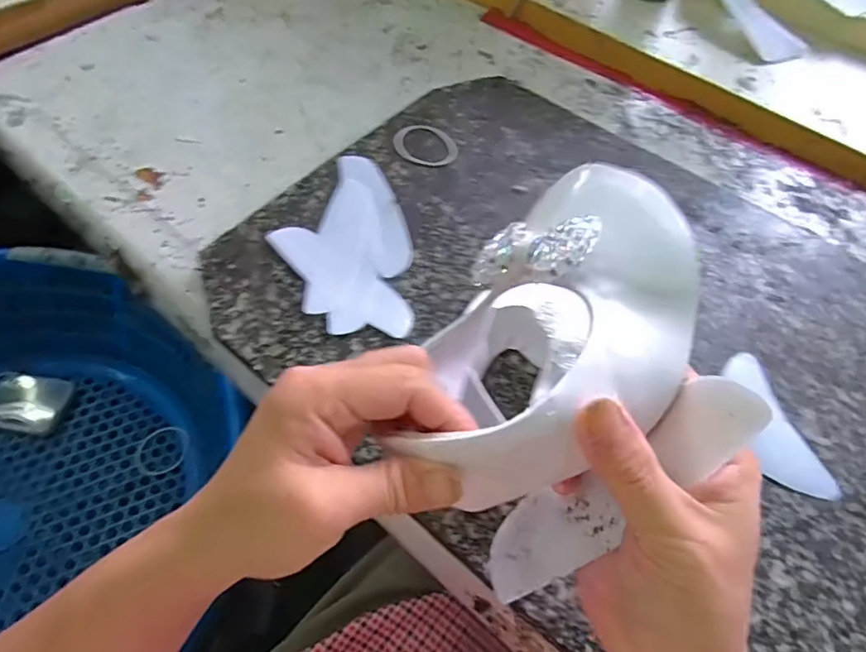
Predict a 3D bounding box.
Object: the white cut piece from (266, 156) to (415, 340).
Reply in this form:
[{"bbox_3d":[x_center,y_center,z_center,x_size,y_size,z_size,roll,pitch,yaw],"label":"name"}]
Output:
[{"bbox_3d":[-0.068,-0.064,0.427,0.099,0.004,0.176,-18,61,-12],"label":"white cut piece"}]

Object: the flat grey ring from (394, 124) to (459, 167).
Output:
[{"bbox_3d":[-0.007,-0.165,0.494,0.061,0.004,0.048,23,60,10],"label":"flat grey ring"}]

